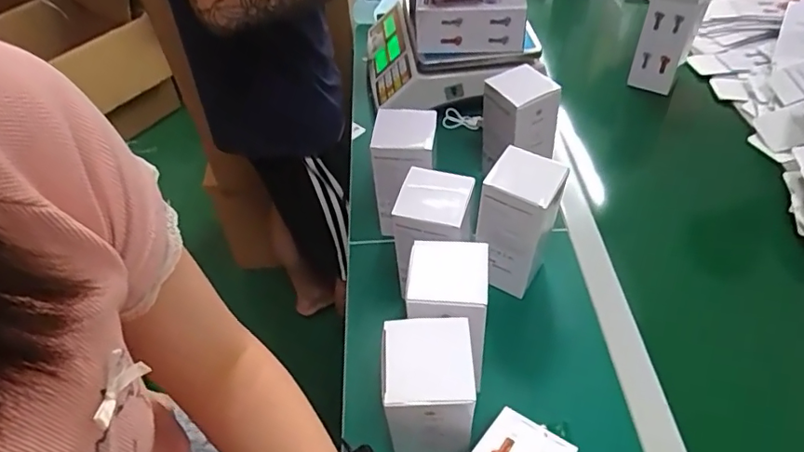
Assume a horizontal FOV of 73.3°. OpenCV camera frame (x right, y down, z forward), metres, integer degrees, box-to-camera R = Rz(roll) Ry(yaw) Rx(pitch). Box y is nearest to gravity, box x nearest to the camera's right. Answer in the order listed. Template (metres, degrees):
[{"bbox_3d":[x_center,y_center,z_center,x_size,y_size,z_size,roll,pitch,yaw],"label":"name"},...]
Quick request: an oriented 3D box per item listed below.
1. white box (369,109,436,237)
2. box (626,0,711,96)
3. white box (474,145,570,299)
[{"bbox_3d":[0.002,-0.054,0.697,0.077,0.173,0.091,3,48,7],"label":"white box"},{"bbox_3d":[0.456,-0.335,0.920,0.076,0.183,0.115,24,53,24],"label":"box"},{"bbox_3d":[0.132,0.001,0.625,0.080,0.165,0.080,20,52,21],"label":"white box"}]

